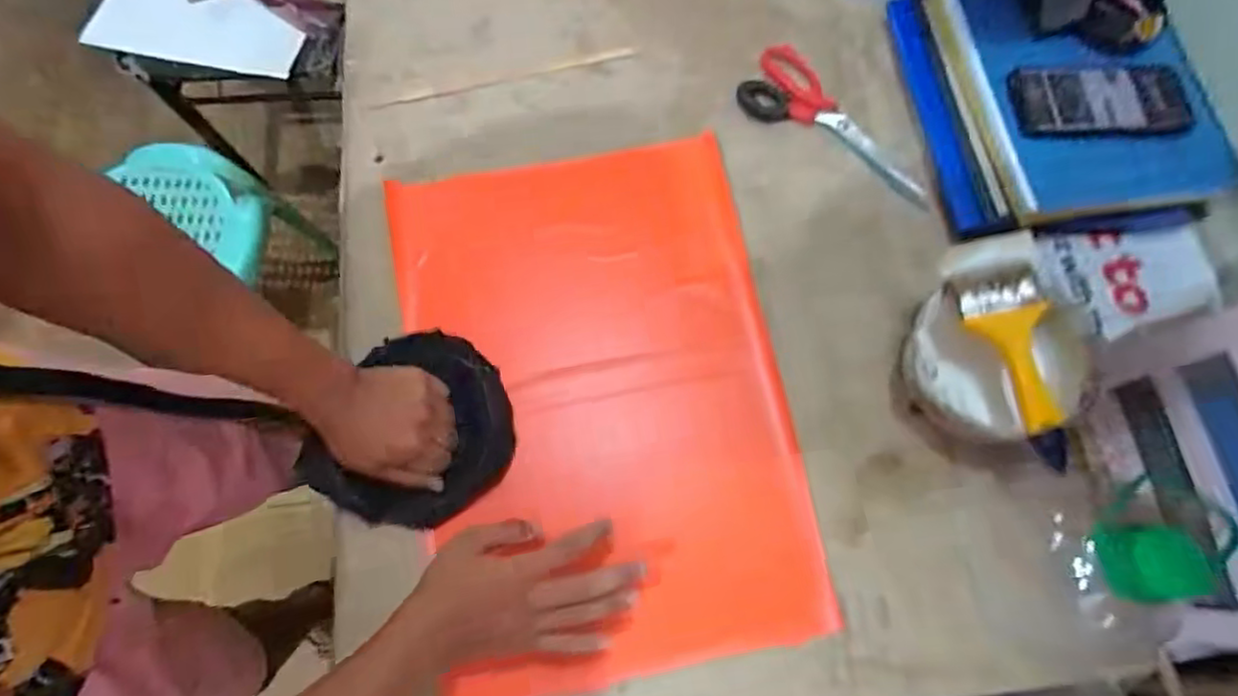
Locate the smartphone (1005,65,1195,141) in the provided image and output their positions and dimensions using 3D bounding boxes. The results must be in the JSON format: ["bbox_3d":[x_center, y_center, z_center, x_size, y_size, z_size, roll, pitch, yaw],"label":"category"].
[{"bbox_3d":[0.478,-0.243,0.635,0.181,0.014,0.080,-2,74,-1],"label":"smartphone"}]

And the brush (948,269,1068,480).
[{"bbox_3d":[0.334,0.013,0.521,0.063,0.014,0.162,-15,75,-5],"label":"brush"}]

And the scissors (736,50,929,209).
[{"bbox_3d":[0.235,-0.230,0.676,0.226,0.008,0.094,39,77,10],"label":"scissors"}]

